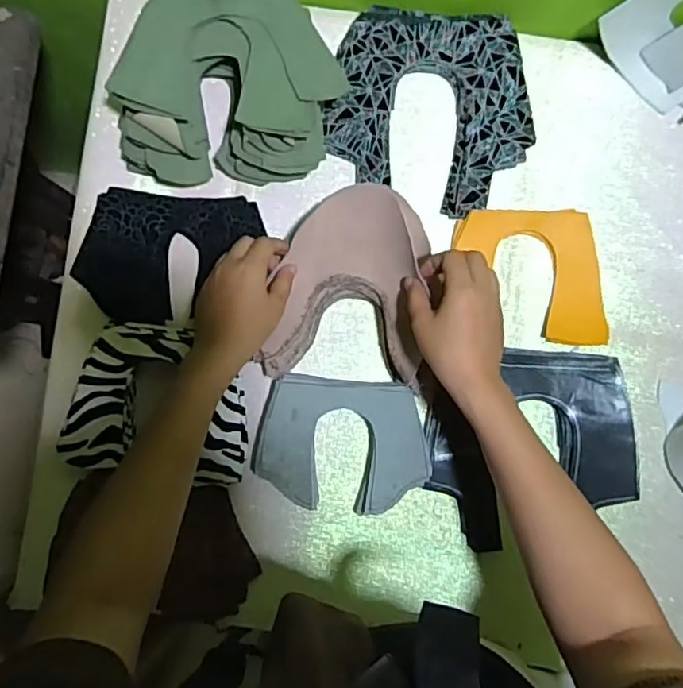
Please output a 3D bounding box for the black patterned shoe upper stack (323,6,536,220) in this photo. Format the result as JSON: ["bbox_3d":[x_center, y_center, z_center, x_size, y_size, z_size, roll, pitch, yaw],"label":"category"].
[{"bbox_3d":[0.084,-0.224,0.572,0.189,0.023,0.181,7,87,1],"label":"black patterned shoe upper stack"}]

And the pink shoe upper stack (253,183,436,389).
[{"bbox_3d":[0.007,-0.054,0.540,0.132,0.034,0.168,6,87,1],"label":"pink shoe upper stack"}]

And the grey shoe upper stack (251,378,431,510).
[{"bbox_3d":[0.000,0.094,0.562,0.158,0.028,0.118,5,87,1],"label":"grey shoe upper stack"}]

